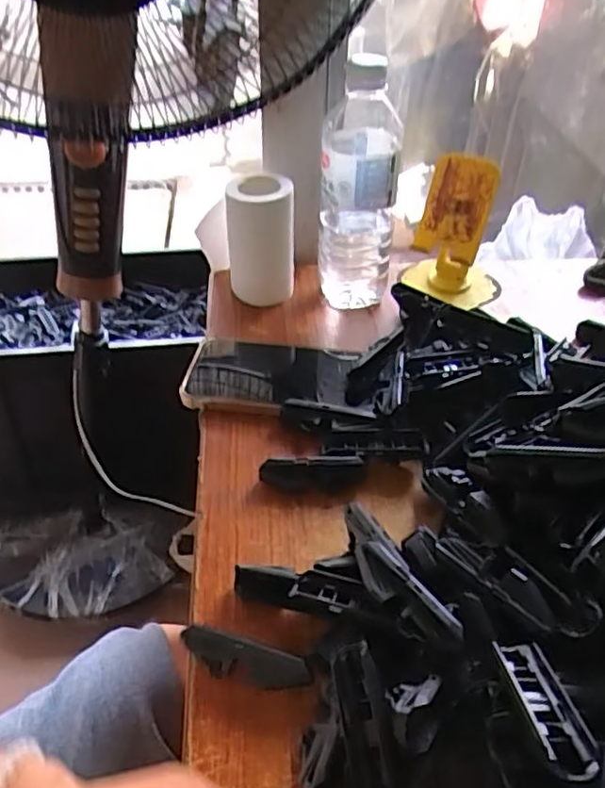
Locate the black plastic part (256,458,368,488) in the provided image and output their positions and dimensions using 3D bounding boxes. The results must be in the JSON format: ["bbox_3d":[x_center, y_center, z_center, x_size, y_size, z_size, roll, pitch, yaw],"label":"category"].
[{"bbox_3d":[0.006,0.055,0.446,0.069,0.019,0.016,0,42,-2],"label":"black plastic part"}]

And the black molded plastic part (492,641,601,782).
[{"bbox_3d":[0.100,0.127,0.271,0.022,0.008,0.075,0,15,-2],"label":"black molded plastic part"}]

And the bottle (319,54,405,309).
[{"bbox_3d":[0.049,-0.179,0.579,0.065,0.214,0.074,3,42,1],"label":"bottle"}]

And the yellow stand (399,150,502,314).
[{"bbox_3d":[0.145,-0.148,0.614,0.088,0.137,0.082,18,44,18],"label":"yellow stand"}]

